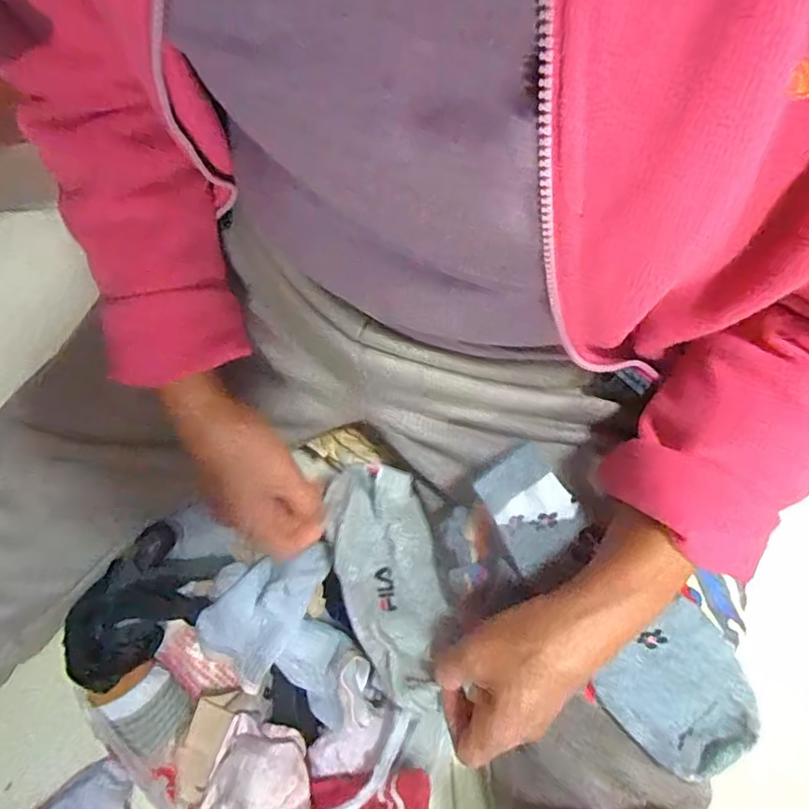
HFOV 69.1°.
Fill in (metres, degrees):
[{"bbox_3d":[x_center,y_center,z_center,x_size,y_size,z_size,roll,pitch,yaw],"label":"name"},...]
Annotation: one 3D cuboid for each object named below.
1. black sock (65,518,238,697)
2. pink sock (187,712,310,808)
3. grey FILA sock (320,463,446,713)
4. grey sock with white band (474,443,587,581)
[{"bbox_3d":[-0.220,0.168,0.491,0.068,0.063,0.124,35,79,10],"label":"black sock"},{"bbox_3d":[-0.115,0.287,0.444,0.083,0.032,0.075,12,76,5],"label":"pink sock"},{"bbox_3d":[-0.012,0.121,0.412,0.068,0.013,0.165,-14,68,-2],"label":"grey FILA sock"},{"bbox_3d":[0.080,0.067,0.377,0.051,0.012,0.071,-33,87,-1],"label":"grey sock with white band"}]

